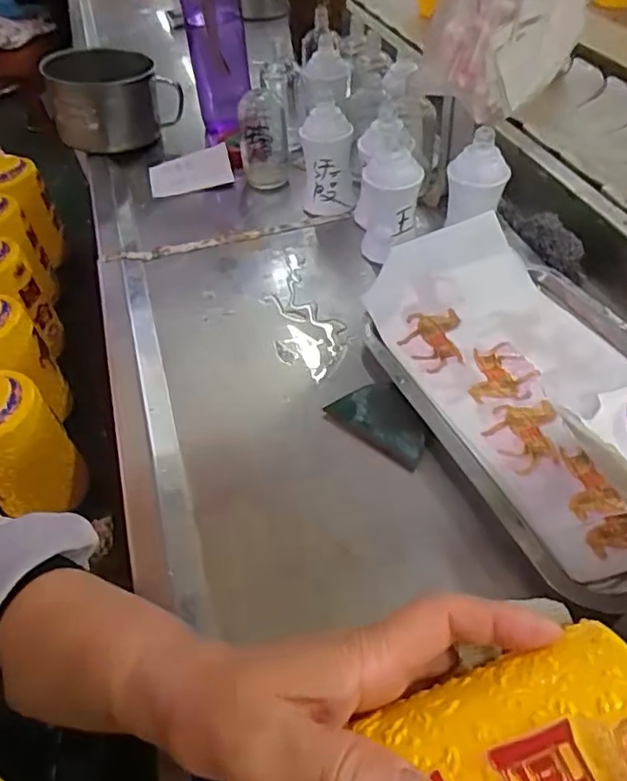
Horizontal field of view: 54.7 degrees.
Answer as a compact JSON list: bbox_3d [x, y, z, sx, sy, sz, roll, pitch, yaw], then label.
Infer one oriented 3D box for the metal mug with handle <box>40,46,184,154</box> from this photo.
[{"bbox_3d":[-0.245,-0.365,0.768,0.161,0.093,0.132,-17,47,-11],"label":"metal mug with handle"}]

